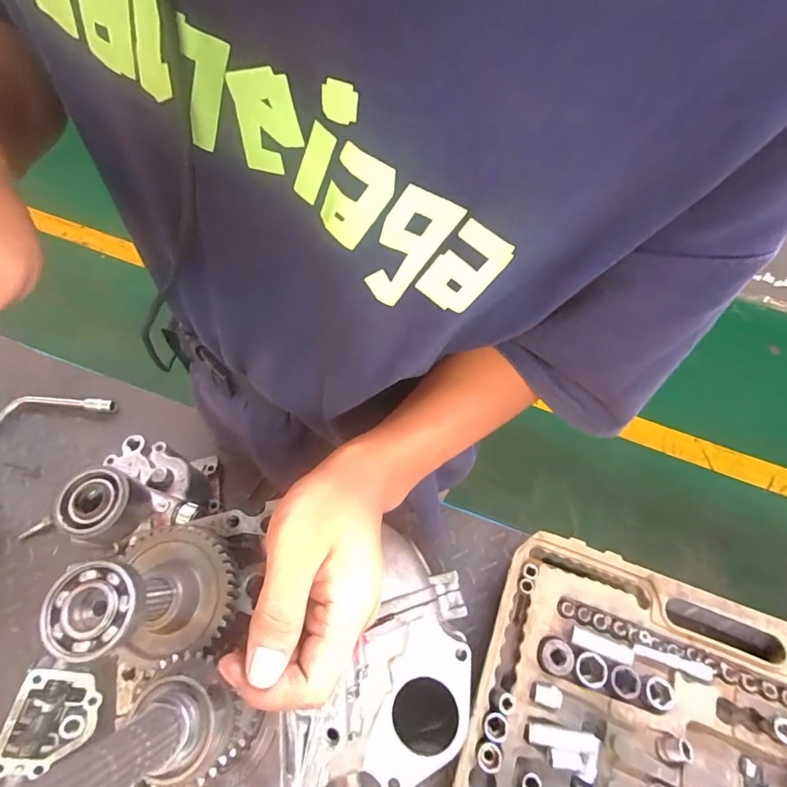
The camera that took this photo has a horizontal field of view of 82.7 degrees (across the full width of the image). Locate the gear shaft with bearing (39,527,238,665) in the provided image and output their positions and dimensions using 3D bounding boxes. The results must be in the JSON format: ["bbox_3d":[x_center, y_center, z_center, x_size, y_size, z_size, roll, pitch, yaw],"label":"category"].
[{"bbox_3d":[-0.123,0.097,0.225,0.061,0.067,0.064,-1,61,1],"label":"gear shaft with bearing"}]

